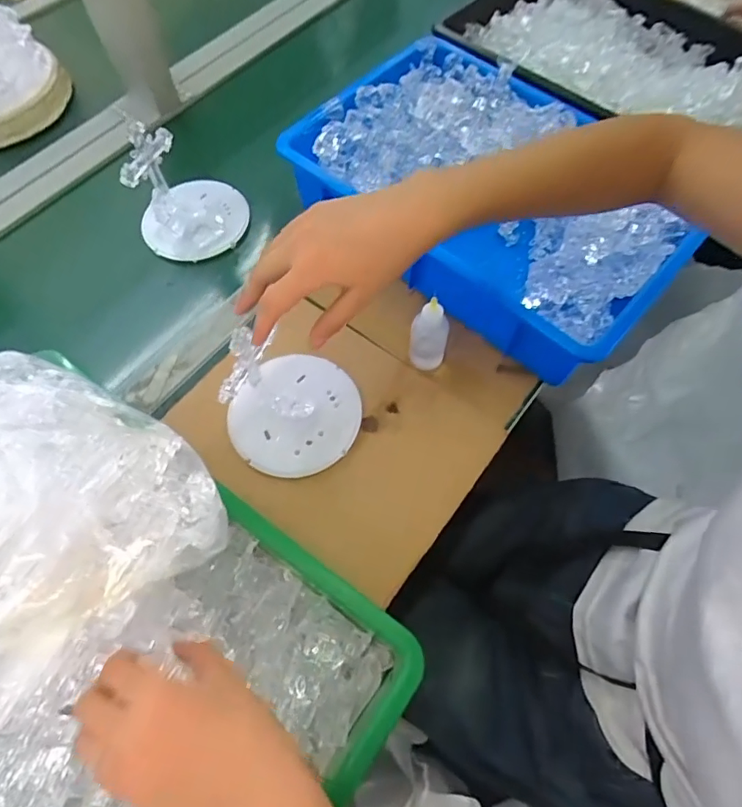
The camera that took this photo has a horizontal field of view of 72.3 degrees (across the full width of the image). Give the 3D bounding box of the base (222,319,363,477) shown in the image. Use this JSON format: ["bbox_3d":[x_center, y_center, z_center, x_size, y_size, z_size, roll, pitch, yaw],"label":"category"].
[{"bbox_3d":[-0.078,-0.010,0.486,0.130,0.068,0.133,-7,64,-2],"label":"base"}]

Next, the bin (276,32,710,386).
[{"bbox_3d":[0.131,-0.233,0.572,0.409,0.088,0.271,39,71,18],"label":"bin"}]

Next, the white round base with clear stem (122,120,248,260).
[{"bbox_3d":[-0.219,-0.249,0.595,0.123,0.113,0.118,0,64,1],"label":"white round base with clear stem"}]

